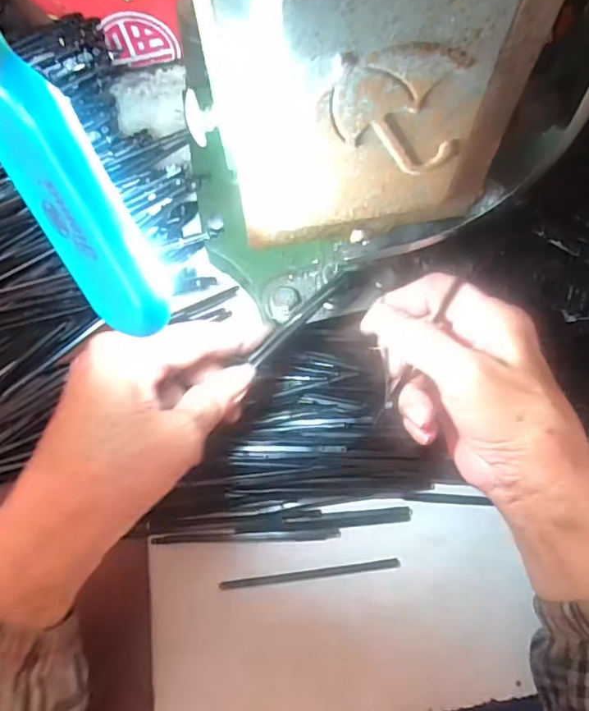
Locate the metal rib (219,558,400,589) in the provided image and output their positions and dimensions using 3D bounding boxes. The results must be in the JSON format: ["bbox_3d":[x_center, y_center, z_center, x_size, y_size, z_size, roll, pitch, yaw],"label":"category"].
[{"bbox_3d":[0.009,0.123,0.305,0.100,0.004,0.005,-7,69,-1],"label":"metal rib"}]

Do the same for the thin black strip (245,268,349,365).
[{"bbox_3d":[0.003,-0.021,0.291,0.007,0.004,0.070,42,77,16],"label":"thin black strip"}]

